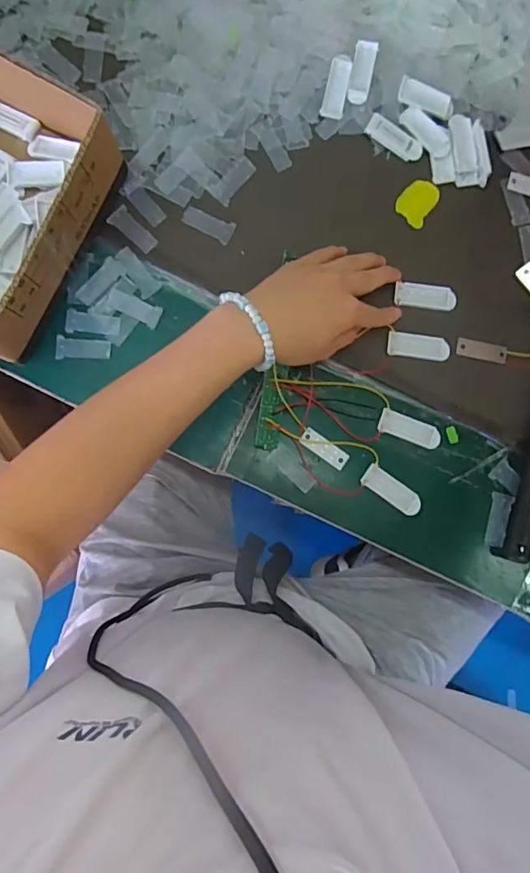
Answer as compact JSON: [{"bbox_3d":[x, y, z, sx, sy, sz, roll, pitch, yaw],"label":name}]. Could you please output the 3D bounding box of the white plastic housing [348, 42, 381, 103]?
[{"bbox_3d":[0.092,-0.346,0.469,0.021,0.010,0.056,13,83,-2],"label":"white plastic housing"}]

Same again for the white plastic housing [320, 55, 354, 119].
[{"bbox_3d":[0.069,-0.332,0.468,0.021,0.004,0.056,12,98,-2],"label":"white plastic housing"}]

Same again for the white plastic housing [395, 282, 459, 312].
[{"bbox_3d":[0.150,-0.130,0.460,0.057,0.008,0.020,8,83,0],"label":"white plastic housing"}]

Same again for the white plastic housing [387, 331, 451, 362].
[{"bbox_3d":[0.142,-0.083,0.458,0.057,0.009,0.022,7,83,-3],"label":"white plastic housing"}]

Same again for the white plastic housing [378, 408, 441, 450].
[{"bbox_3d":[0.134,-0.006,0.453,0.057,0.004,0.023,21,83,-1],"label":"white plastic housing"}]

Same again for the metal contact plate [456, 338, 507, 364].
[{"bbox_3d":[0.204,-0.081,0.463,0.046,0.004,0.019,12,83,-2],"label":"metal contact plate"}]

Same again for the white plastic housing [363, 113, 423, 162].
[{"bbox_3d":[0.126,-0.287,0.477,0.058,0.012,0.020,31,83,0],"label":"white plastic housing"}]

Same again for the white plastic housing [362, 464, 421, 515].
[{"bbox_3d":[0.116,0.049,0.447,0.057,0.004,0.023,35,83,1],"label":"white plastic housing"}]

